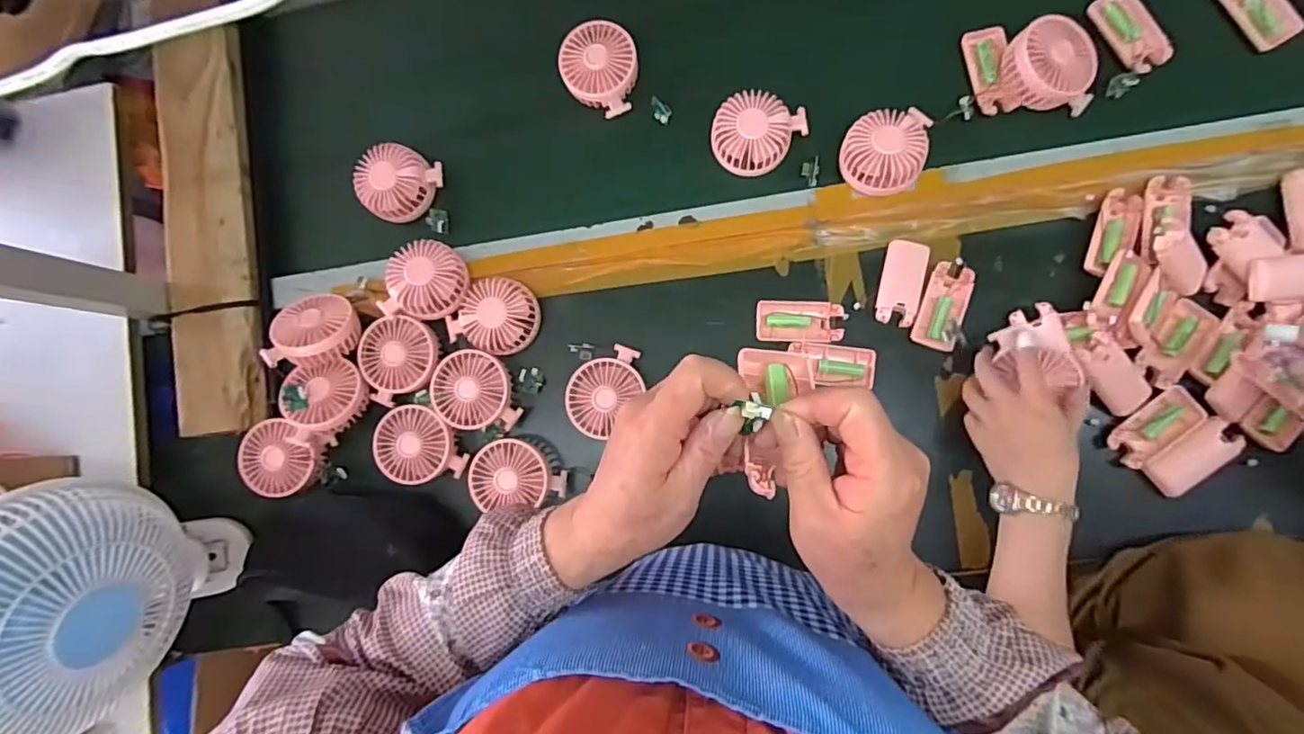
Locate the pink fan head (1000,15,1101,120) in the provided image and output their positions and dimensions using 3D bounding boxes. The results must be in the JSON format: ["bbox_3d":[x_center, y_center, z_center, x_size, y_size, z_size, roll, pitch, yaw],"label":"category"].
[{"bbox_3d":[0.425,-0.321,0.633,0.093,0.046,0.085,0,85,5],"label":"pink fan head"}]

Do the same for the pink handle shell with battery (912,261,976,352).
[{"bbox_3d":[0.320,-0.067,0.644,0.044,0.014,0.095,20,89,8],"label":"pink handle shell with battery"}]

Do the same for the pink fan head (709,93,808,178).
[{"bbox_3d":[0.116,-0.262,0.659,0.096,0.037,0.090,27,88,7],"label":"pink fan head"}]

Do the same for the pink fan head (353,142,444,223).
[{"bbox_3d":[-0.308,-0.222,0.710,0.089,0.037,0.088,38,87,-8],"label":"pink fan head"}]

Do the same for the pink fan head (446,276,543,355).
[{"bbox_3d":[-0.180,-0.060,0.678,0.094,0.040,0.086,-1,86,7],"label":"pink fan head"}]

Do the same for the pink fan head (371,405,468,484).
[{"bbox_3d":[-0.265,0.087,0.674,0.088,0.035,0.087,-1,86,7],"label":"pink fan head"}]

